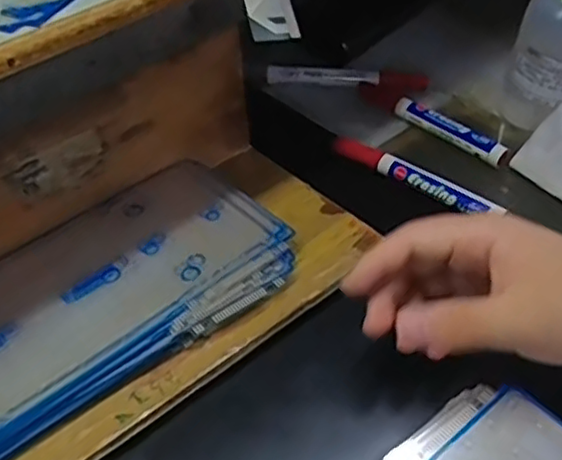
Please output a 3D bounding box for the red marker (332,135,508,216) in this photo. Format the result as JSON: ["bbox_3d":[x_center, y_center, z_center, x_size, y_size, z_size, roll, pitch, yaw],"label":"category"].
[{"bbox_3d":[0.093,-0.039,0.475,0.127,0.019,0.013,27,53,28],"label":"red marker"}]

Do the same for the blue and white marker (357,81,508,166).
[{"bbox_3d":[0.118,-0.090,0.526,0.019,0.020,0.143,-31,51,-23],"label":"blue and white marker"}]

